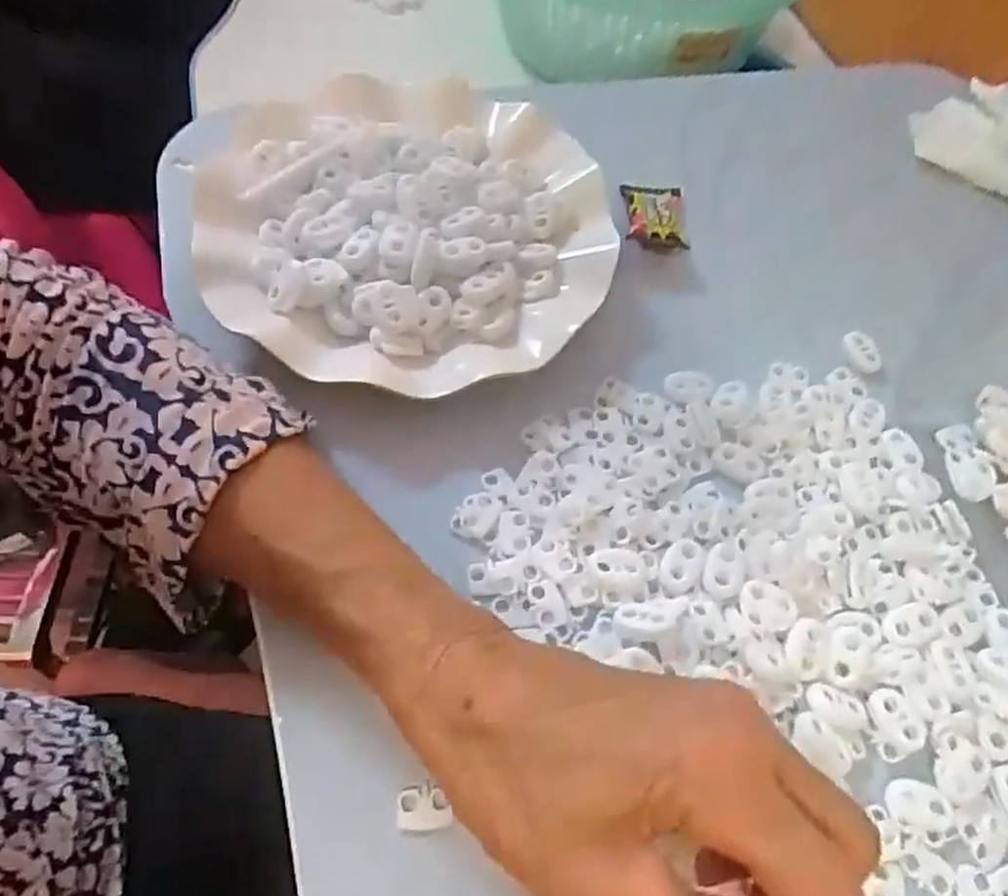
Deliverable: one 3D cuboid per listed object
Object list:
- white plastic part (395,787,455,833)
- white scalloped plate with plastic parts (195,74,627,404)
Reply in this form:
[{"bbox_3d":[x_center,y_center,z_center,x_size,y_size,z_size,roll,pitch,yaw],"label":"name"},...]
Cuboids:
[{"bbox_3d":[-0.026,0.117,0.245,0.018,0.004,0.013,0,58,-6],"label":"white plastic part"},{"bbox_3d":[-0.043,-0.100,0.344,0.179,0.032,0.170,3,58,-4],"label":"white scalloped plate with plastic parts"}]

